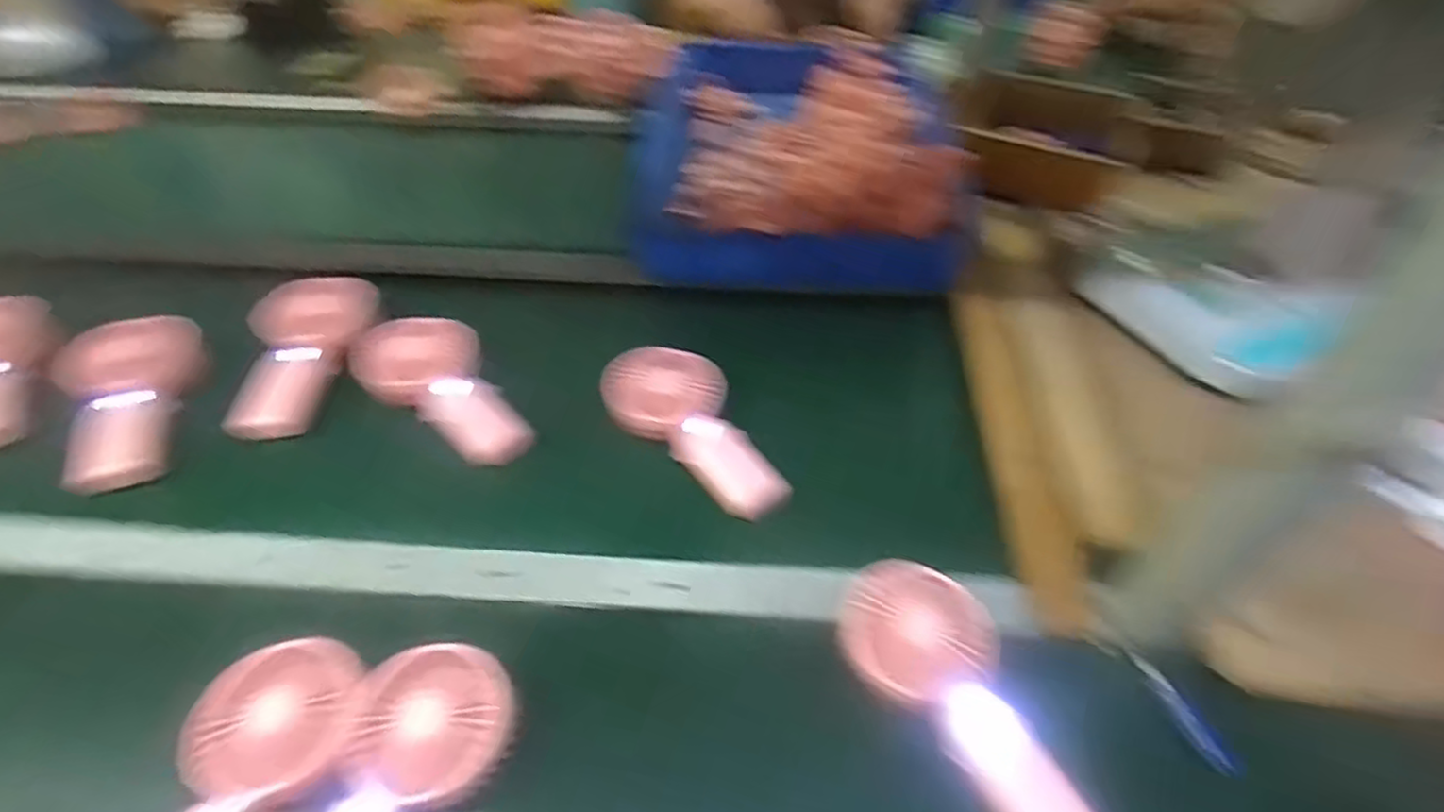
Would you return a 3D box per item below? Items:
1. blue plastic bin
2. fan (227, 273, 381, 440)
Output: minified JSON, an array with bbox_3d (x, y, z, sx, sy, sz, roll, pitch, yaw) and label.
[{"bbox_3d":[0.106,-0.350,0.926,0.386,0.108,0.520,5,47,5],"label":"blue plastic bin"},{"bbox_3d":[-0.404,-0.049,0.657,0.102,0.044,0.184,6,61,7],"label":"fan"}]

